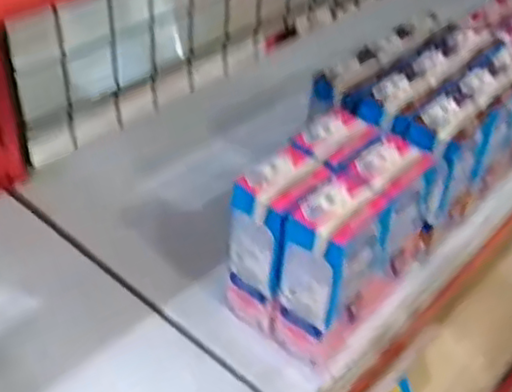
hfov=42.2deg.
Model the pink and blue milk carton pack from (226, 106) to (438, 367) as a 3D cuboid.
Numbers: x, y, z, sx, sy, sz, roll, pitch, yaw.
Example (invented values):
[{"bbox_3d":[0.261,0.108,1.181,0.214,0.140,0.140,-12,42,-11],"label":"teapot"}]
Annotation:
[{"bbox_3d":[0.050,0.023,0.422,0.076,0.111,0.117,30,46,27],"label":"pink and blue milk carton pack"}]

